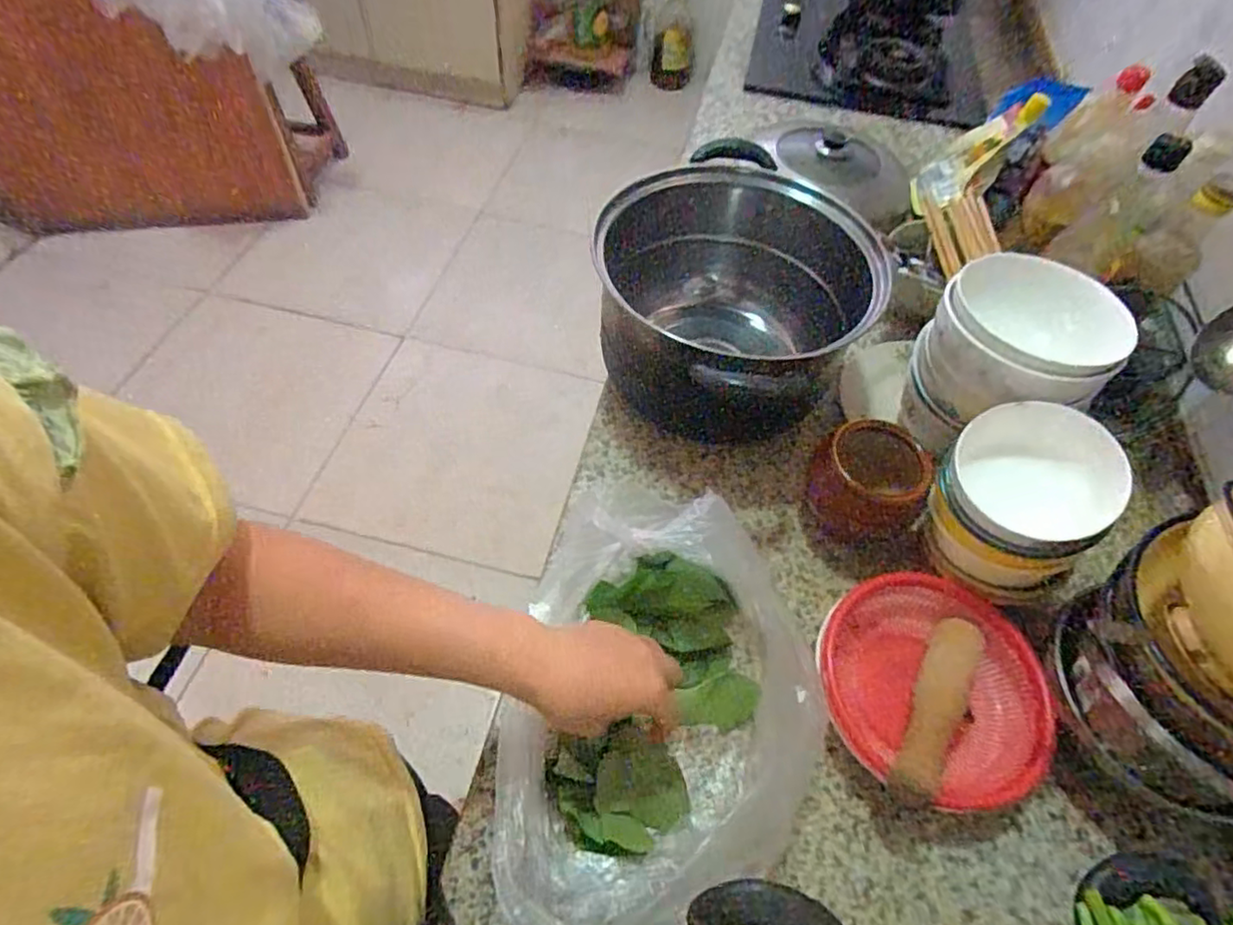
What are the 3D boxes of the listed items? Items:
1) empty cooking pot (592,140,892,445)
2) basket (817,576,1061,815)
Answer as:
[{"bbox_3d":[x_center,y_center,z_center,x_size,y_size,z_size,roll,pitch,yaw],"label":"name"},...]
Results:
[{"bbox_3d":[0.116,-0.175,0.674,0.266,0.180,0.264,2,56,-3],"label":"empty cooking pot"},{"bbox_3d":[0.252,0.181,0.507,0.170,0.060,0.170,2,56,-3],"label":"basket"}]

